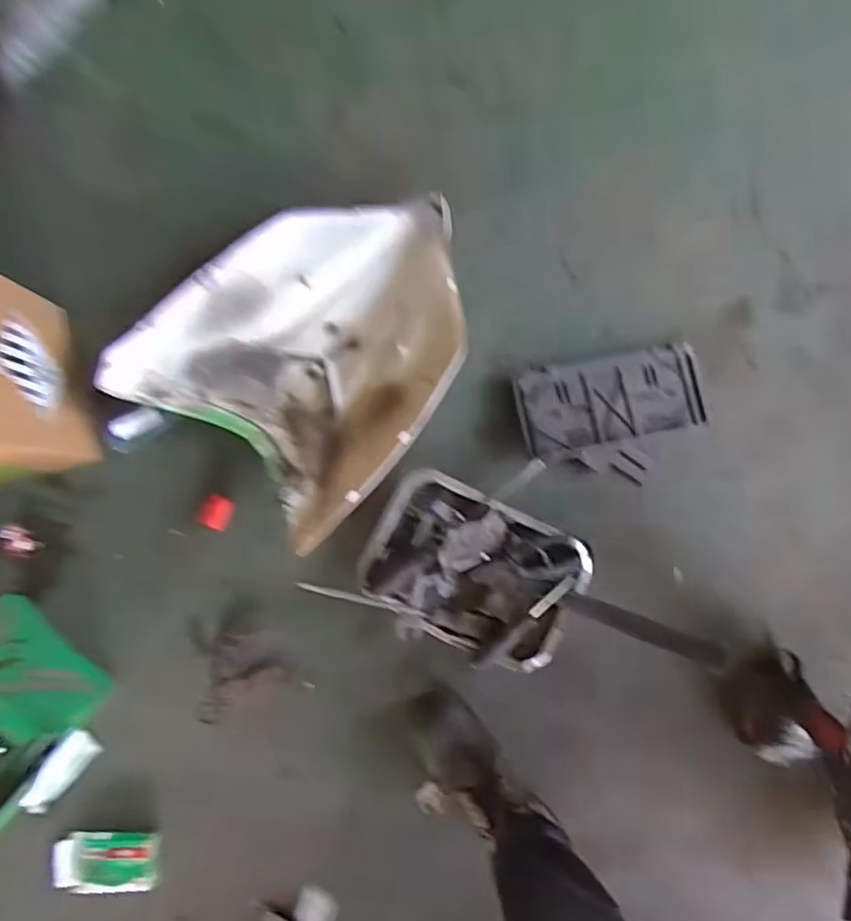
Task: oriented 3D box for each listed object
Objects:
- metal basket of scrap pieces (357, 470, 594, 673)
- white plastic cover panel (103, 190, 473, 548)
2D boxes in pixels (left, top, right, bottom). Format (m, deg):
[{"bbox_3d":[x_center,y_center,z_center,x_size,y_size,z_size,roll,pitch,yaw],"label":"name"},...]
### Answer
[{"bbox_3d":[0.071,0.165,0.913,0.306,0.048,0.228,26,86,-2],"label":"metal basket of scrap pieces"},{"bbox_3d":[-0.149,-0.180,0.881,0.386,0.110,0.456,39,86,-1],"label":"white plastic cover panel"}]

